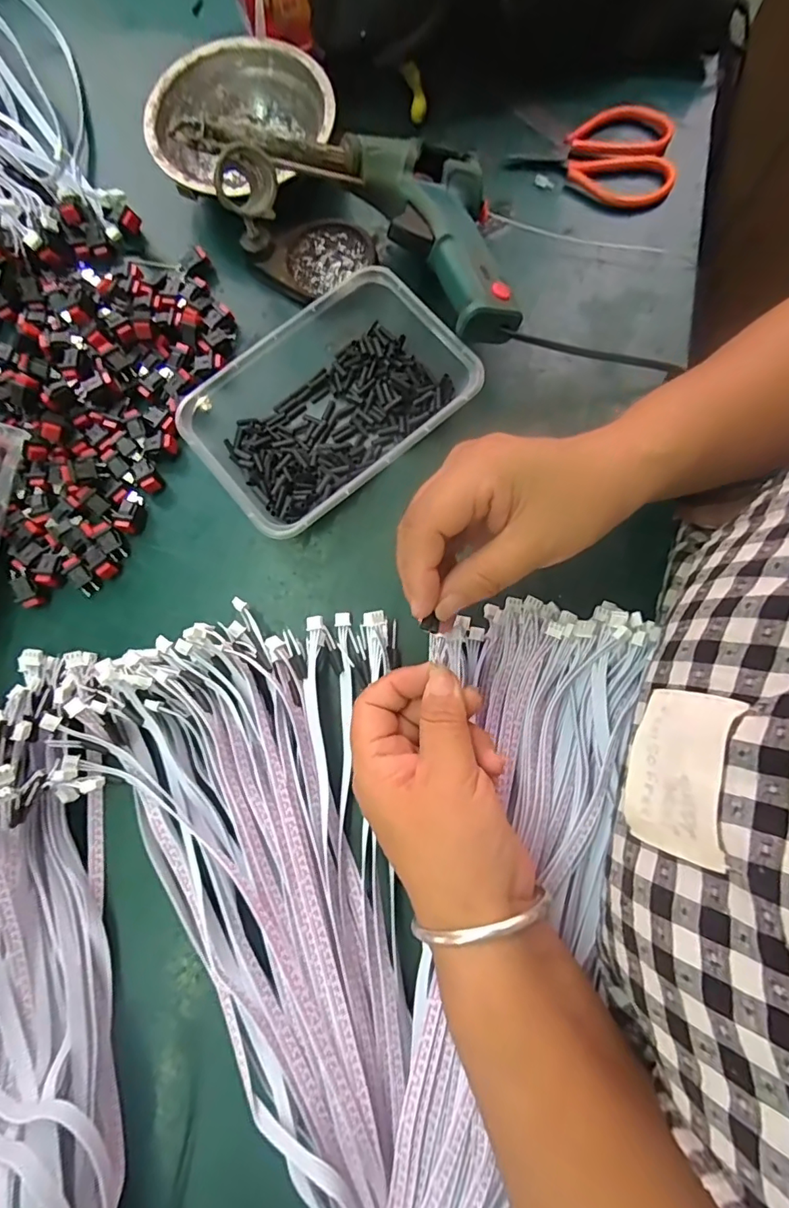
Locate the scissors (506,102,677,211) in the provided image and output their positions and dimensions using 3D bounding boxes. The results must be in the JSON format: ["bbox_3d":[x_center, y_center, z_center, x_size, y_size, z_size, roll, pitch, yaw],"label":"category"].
[{"bbox_3d":[0.143,-0.329,0.363,0.118,0.014,0.072,21,81,6],"label":"scissors"}]

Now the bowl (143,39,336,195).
[{"bbox_3d":[-0.106,-0.334,0.363,0.125,0.041,0.125,0,79,2],"label":"bowl"}]

